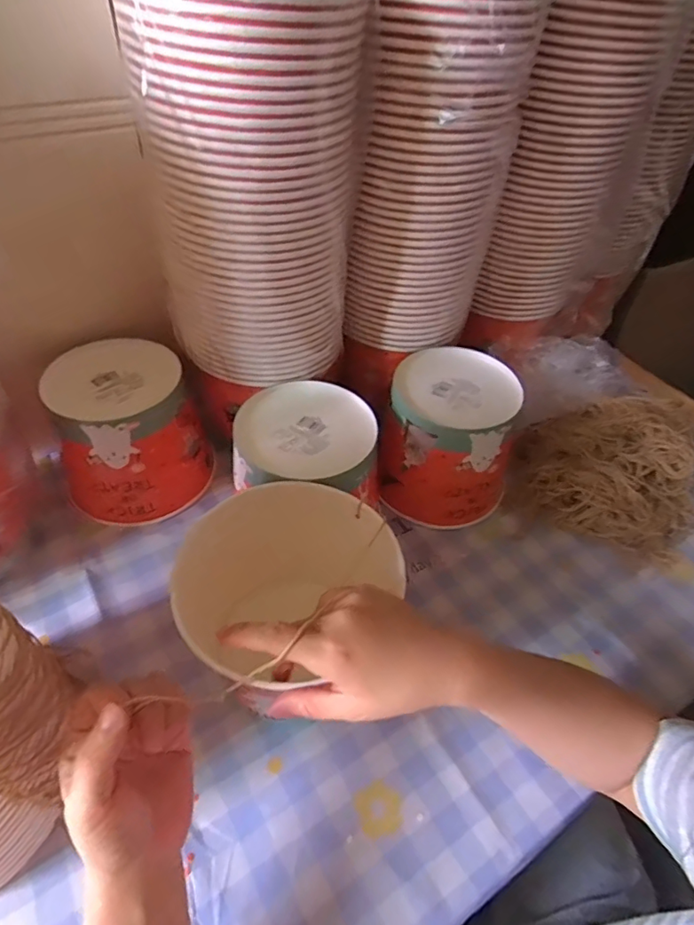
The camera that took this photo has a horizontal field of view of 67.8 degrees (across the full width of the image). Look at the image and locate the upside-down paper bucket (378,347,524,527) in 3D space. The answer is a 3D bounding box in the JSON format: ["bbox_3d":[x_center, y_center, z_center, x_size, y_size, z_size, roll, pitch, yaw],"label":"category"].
[{"bbox_3d":[0.110,-0.027,0.549,0.130,0.125,0.131,3,48,-3],"label":"upside-down paper bucket"}]

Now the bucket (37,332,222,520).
[{"bbox_3d":[-0.221,-0.035,0.542,0.132,0.126,0.140,3,48,-3],"label":"bucket"}]

